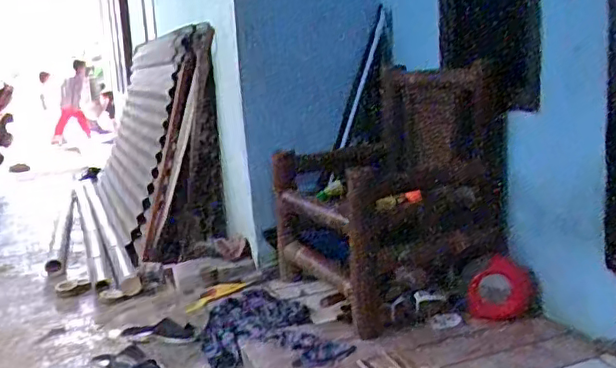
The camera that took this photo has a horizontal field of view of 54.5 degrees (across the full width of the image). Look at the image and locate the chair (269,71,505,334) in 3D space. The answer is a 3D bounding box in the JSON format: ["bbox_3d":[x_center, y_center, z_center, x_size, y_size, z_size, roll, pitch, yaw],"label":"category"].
[{"bbox_3d":[0.226,0.010,1.954,0.512,0.658,0.650,-14,15,-31],"label":"chair"}]

